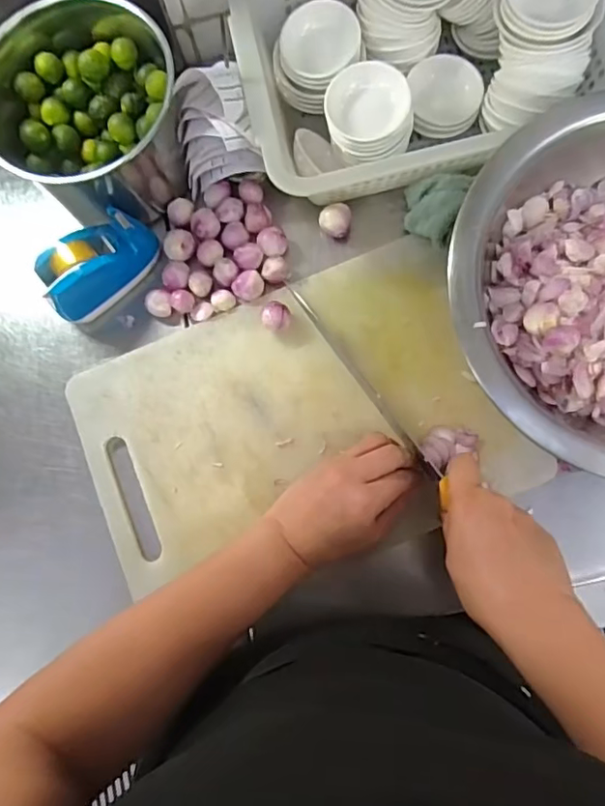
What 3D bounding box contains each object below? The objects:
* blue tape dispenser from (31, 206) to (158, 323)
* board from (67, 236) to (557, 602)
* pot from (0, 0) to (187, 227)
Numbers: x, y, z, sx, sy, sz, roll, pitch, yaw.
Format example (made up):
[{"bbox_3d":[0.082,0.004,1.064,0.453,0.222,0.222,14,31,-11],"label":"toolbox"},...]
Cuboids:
[{"bbox_3d":[-0.193,-0.132,0.520,0.110,0.057,0.046,-44,81,-3],"label":"blue tape dispenser"},{"bbox_3d":[-0.007,0.021,0.510,0.370,0.026,0.253,-24,81,3],"label":"board"},{"bbox_3d":[-0.196,-0.267,0.507,0.176,0.110,0.166,-1,81,4],"label":"pot"}]

